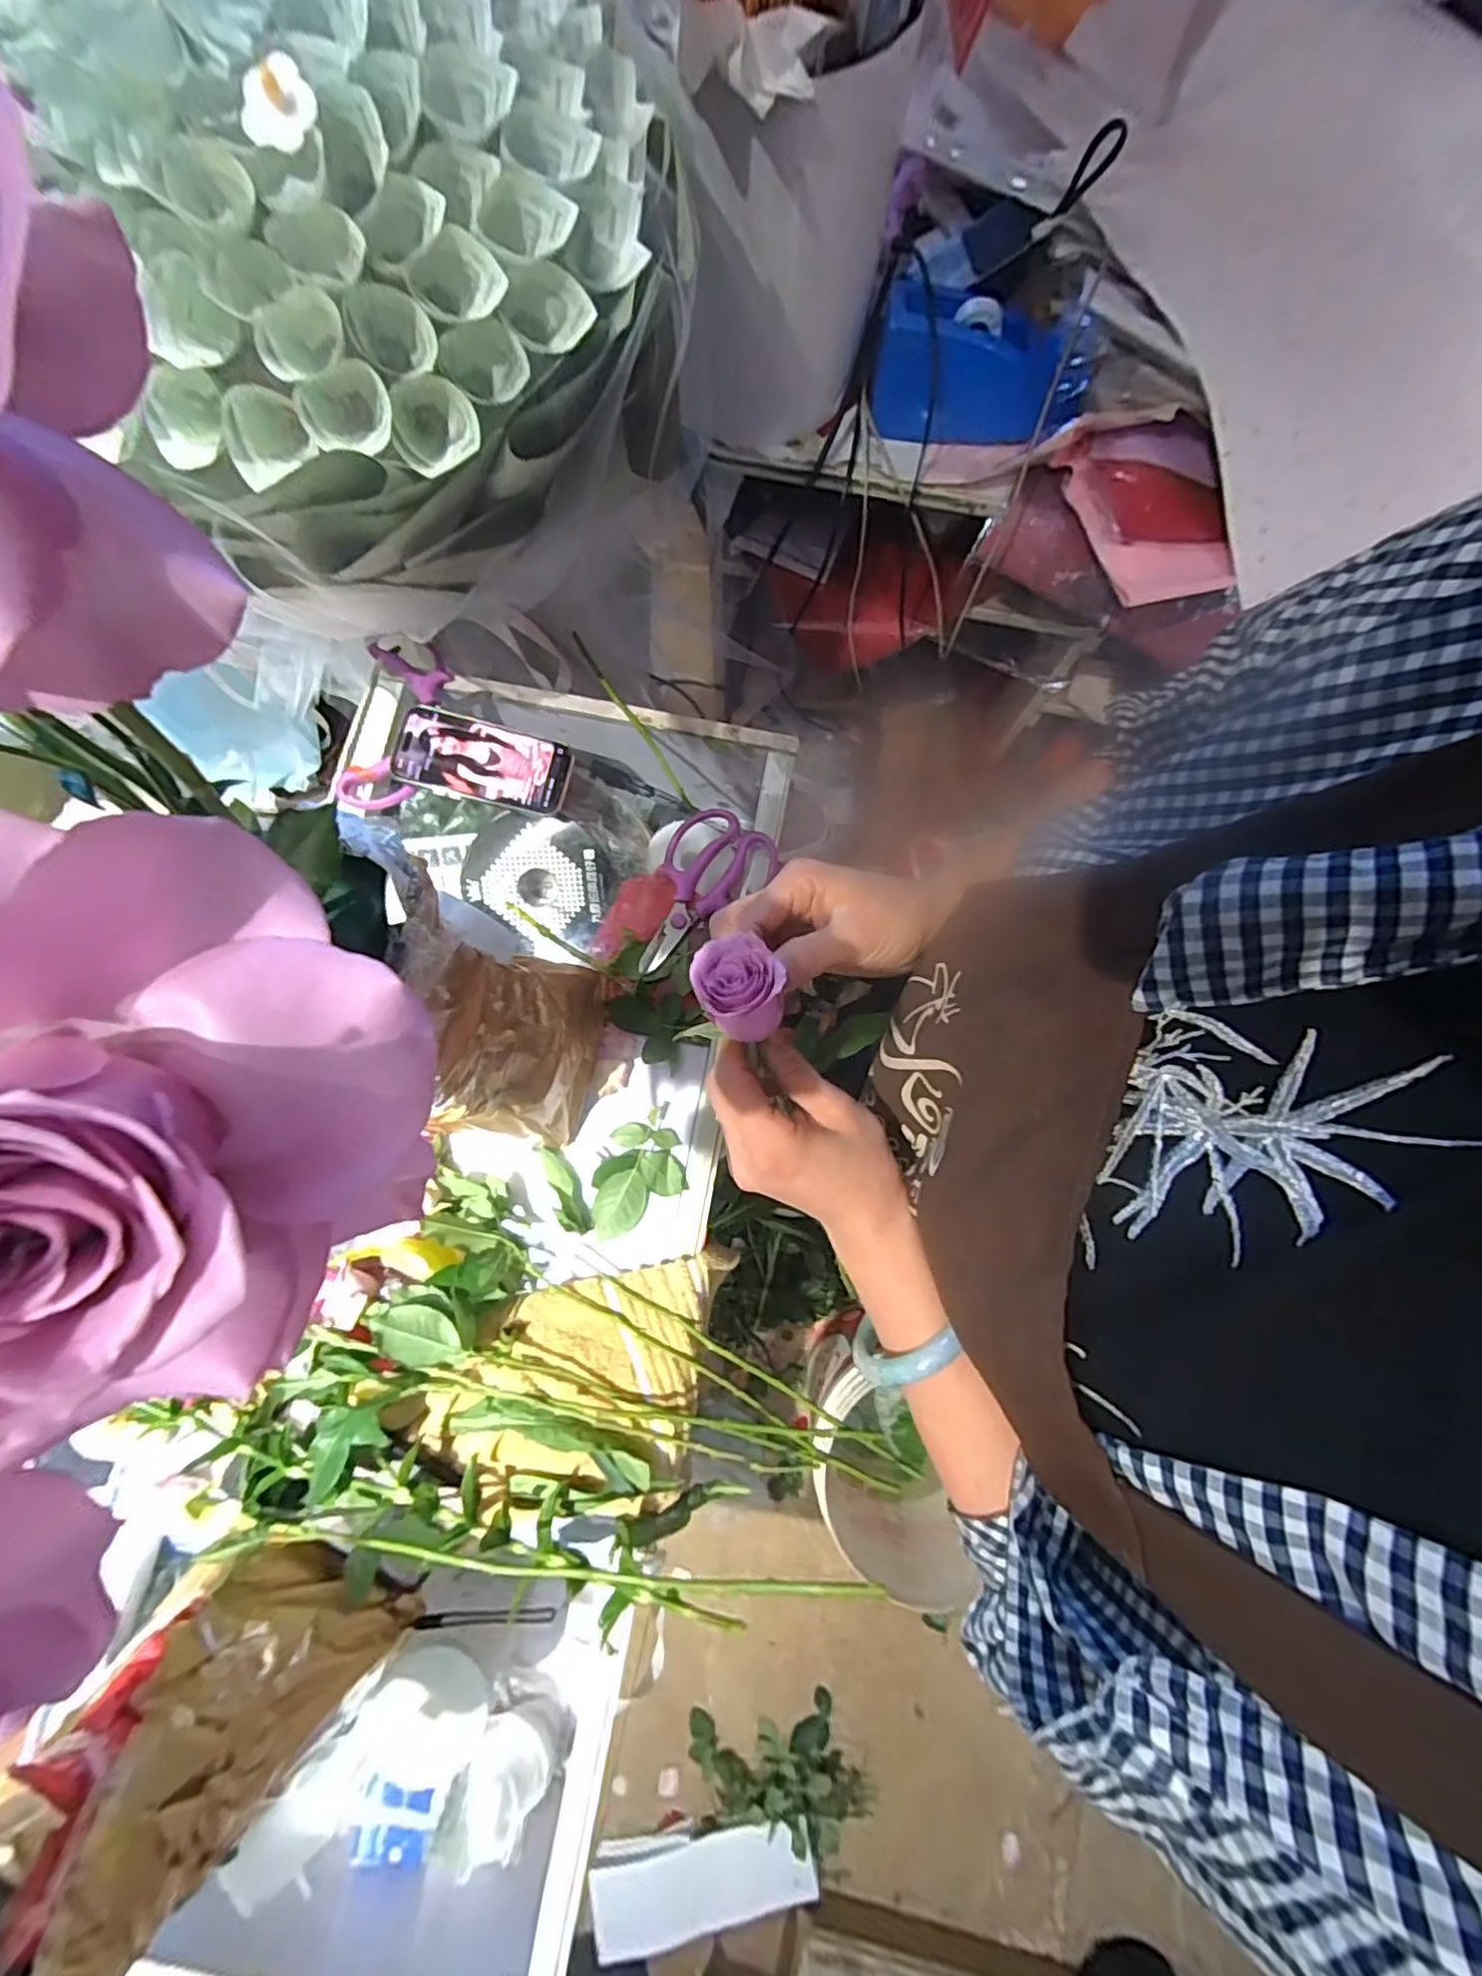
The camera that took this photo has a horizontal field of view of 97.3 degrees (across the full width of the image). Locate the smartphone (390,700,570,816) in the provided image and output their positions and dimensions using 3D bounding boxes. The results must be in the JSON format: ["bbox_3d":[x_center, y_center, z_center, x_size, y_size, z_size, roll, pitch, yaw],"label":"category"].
[{"bbox_3d":[-0.228,-0.203,0.581,0.147,0.005,0.073,13,81,-6],"label":"smartphone"}]

